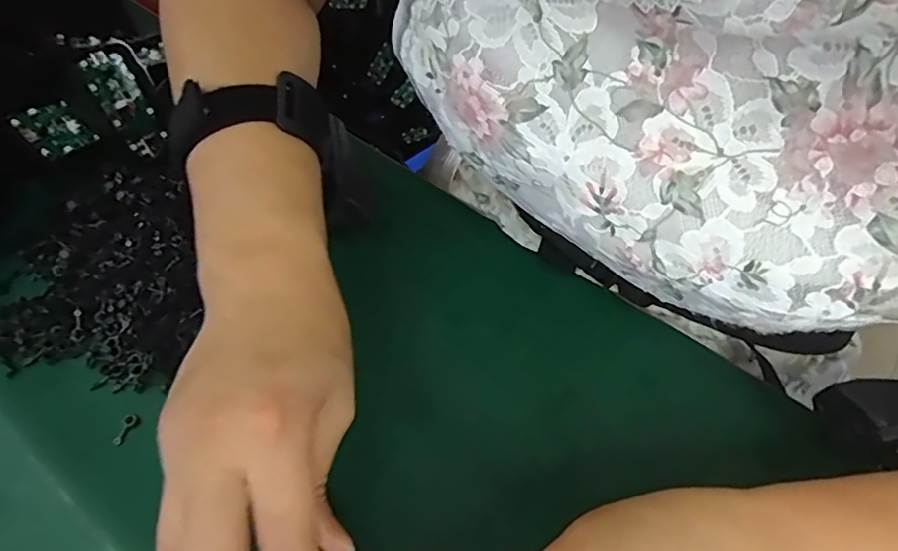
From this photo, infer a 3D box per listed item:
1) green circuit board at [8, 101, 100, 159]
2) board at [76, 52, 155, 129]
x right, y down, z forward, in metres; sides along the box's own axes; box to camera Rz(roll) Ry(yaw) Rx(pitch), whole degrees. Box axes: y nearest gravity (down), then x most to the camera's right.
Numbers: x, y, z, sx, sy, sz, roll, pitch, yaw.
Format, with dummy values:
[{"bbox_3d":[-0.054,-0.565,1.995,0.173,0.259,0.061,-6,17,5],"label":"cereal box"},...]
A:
[{"bbox_3d":[-0.242,-0.090,0.343,0.033,0.004,0.039,51,37,-15],"label":"green circuit board"},{"bbox_3d":[-0.206,-0.116,0.349,0.007,0.044,0.032,-2,31,29],"label":"board"}]

